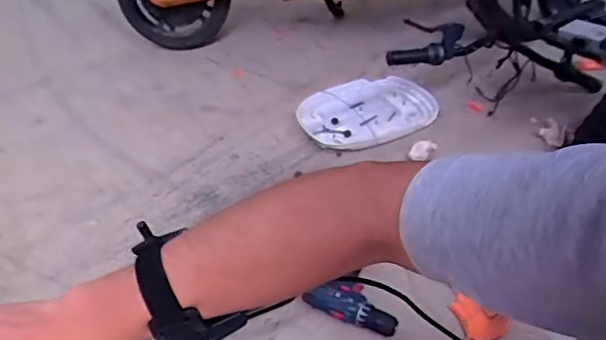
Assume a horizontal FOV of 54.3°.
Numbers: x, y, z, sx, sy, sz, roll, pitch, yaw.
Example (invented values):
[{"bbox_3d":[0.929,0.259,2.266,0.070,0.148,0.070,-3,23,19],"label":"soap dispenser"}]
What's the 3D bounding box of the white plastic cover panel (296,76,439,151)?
[{"bbox_3d":[0.186,-0.161,1.580,0.378,0.051,0.262,-21,40,-20],"label":"white plastic cover panel"}]

